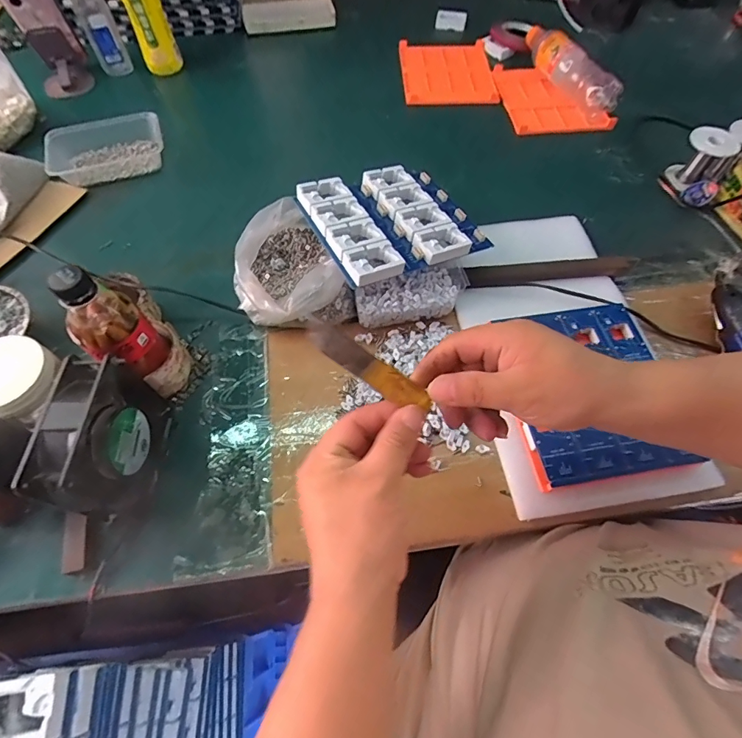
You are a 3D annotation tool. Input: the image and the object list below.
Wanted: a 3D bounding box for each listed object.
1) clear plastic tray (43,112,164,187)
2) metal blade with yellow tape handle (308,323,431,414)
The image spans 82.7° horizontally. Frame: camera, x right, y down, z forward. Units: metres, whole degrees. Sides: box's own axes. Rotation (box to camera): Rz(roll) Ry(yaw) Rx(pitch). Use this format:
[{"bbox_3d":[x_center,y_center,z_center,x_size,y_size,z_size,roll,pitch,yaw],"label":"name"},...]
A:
[{"bbox_3d":[-0.411,-0.340,0.661,0.166,0.047,0.100,-18,62,-11],"label":"clear plastic tray"},{"bbox_3d":[0.002,0.001,0.270,0.091,0.004,0.018,34,96,-19],"label":"metal blade with yellow tape handle"}]

